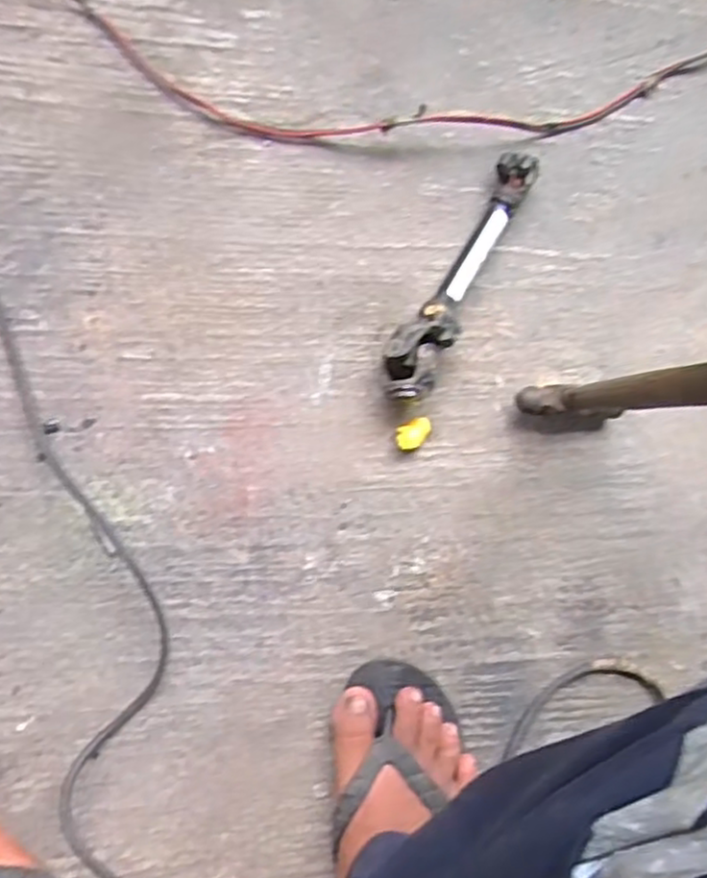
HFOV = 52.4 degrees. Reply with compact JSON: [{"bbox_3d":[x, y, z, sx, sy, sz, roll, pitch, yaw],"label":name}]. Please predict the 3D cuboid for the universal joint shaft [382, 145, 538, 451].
[{"bbox_3d":[0.076,-0.112,0.552,0.055,0.039,0.241,25,84,-7],"label":"universal joint shaft"}]

